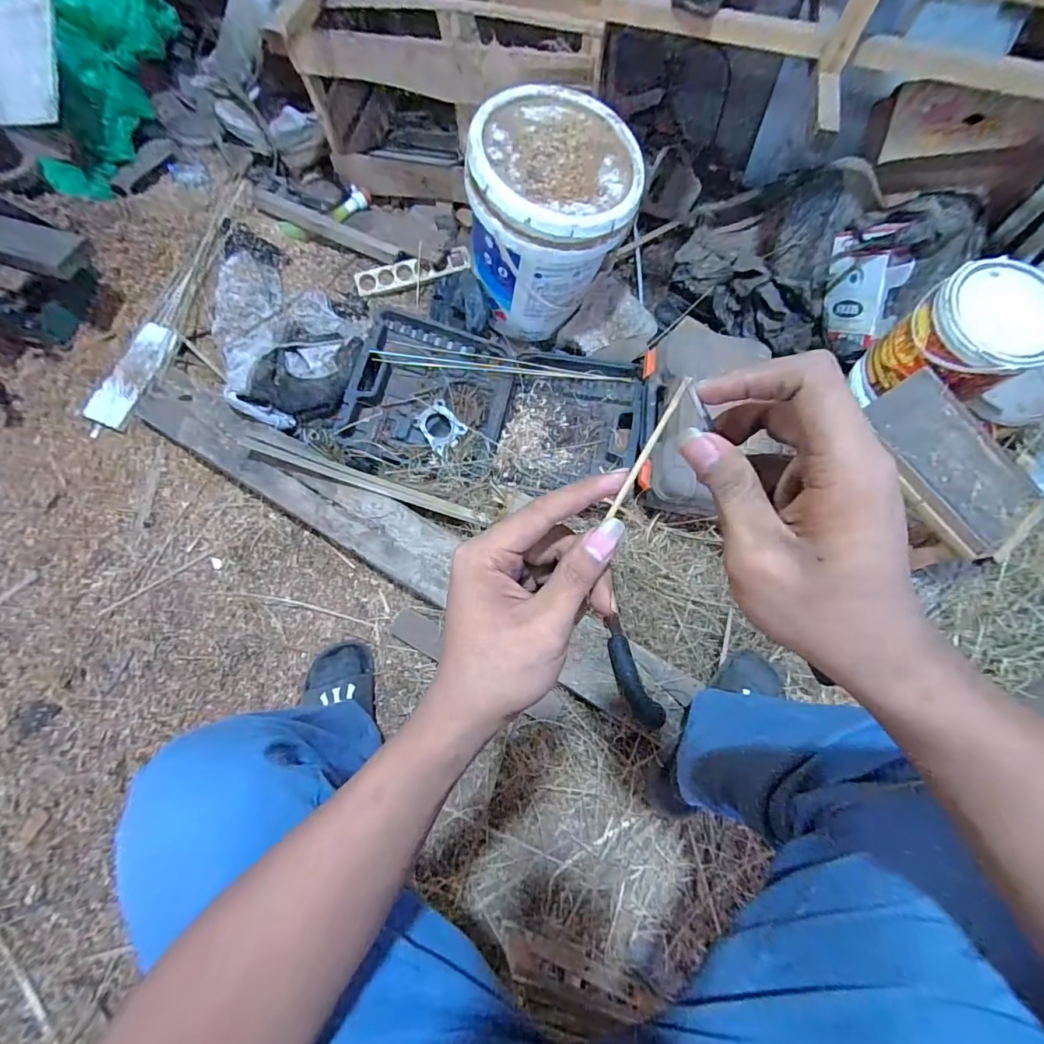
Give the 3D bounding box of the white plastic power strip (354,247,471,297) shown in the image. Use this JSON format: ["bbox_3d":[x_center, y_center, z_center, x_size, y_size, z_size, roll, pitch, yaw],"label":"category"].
[{"bbox_3d":[-0.254,-0.584,1.088,0.265,0.022,0.055,-14,104,-2],"label":"white plastic power strip"}]

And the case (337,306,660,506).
[{"bbox_3d":[-0.034,-0.231,0.928,0.577,0.073,0.327,9,67,1],"label":"case"}]

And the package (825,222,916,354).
[{"bbox_3d":[0.708,-0.474,0.962,0.051,0.229,0.136,-18,23,-31],"label":"package"}]

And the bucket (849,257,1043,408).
[{"bbox_3d":[0.703,-0.267,0.754,0.171,0.218,0.173,1,67,-2],"label":"bucket"}]

